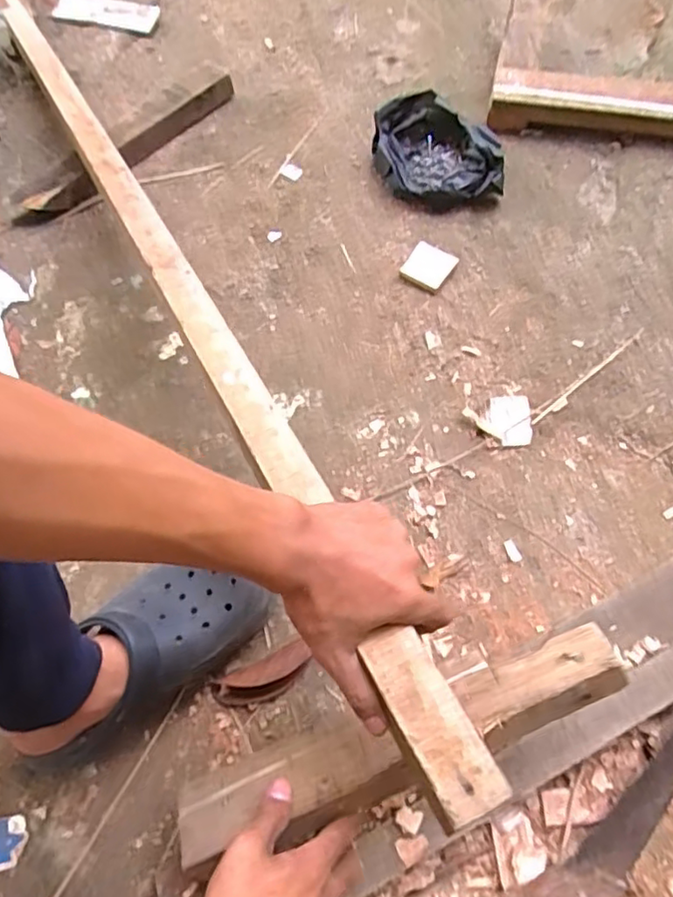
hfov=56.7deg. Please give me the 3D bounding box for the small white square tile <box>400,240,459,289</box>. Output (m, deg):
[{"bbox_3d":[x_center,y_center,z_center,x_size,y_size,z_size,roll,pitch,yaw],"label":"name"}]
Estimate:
[{"bbox_3d":[0.123,-0.243,0.833,0.062,0.011,0.066,30,69,16],"label":"small white square tile"}]

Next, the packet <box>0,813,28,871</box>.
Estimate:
[{"bbox_3d":[-0.312,0.367,0.578,0.047,0.004,0.043,-14,64,-3],"label":"packet"}]

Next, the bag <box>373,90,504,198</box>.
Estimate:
[{"bbox_3d":[0.139,-0.420,0.891,0.140,0.065,0.193,-22,65,-7],"label":"bag"}]

